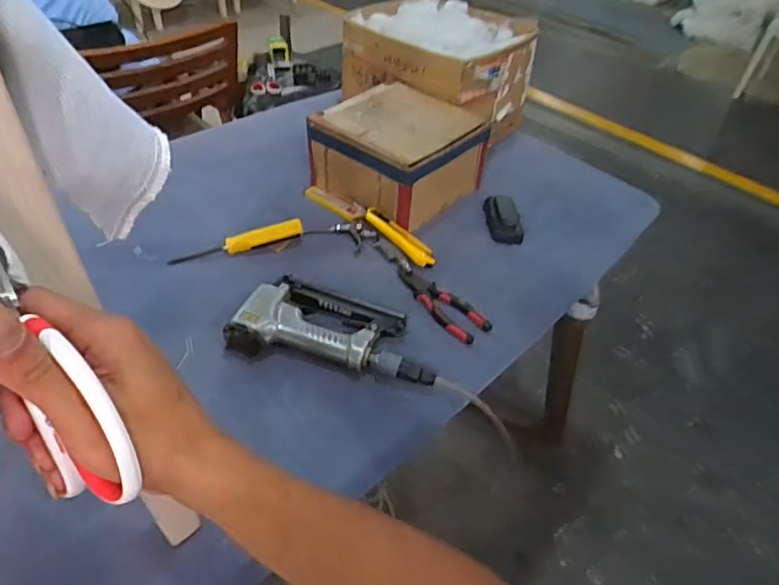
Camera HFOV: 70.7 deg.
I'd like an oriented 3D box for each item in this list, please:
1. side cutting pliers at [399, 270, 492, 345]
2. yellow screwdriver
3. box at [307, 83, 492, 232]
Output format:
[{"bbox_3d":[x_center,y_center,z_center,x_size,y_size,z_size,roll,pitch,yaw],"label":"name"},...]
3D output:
[{"bbox_3d":[0.070,0.012,0.758,0.052,0.019,0.148,-33,61,-32],"label":"side cutting pliers"},{"bbox_3d":[-0.223,-0.076,0.806,0.191,0.030,0.032,-15,46,-21],"label":"yellow screwdriver"},{"bbox_3d":[0.016,-0.234,0.926,0.220,0.123,0.229,33,49,27],"label":"box"}]

